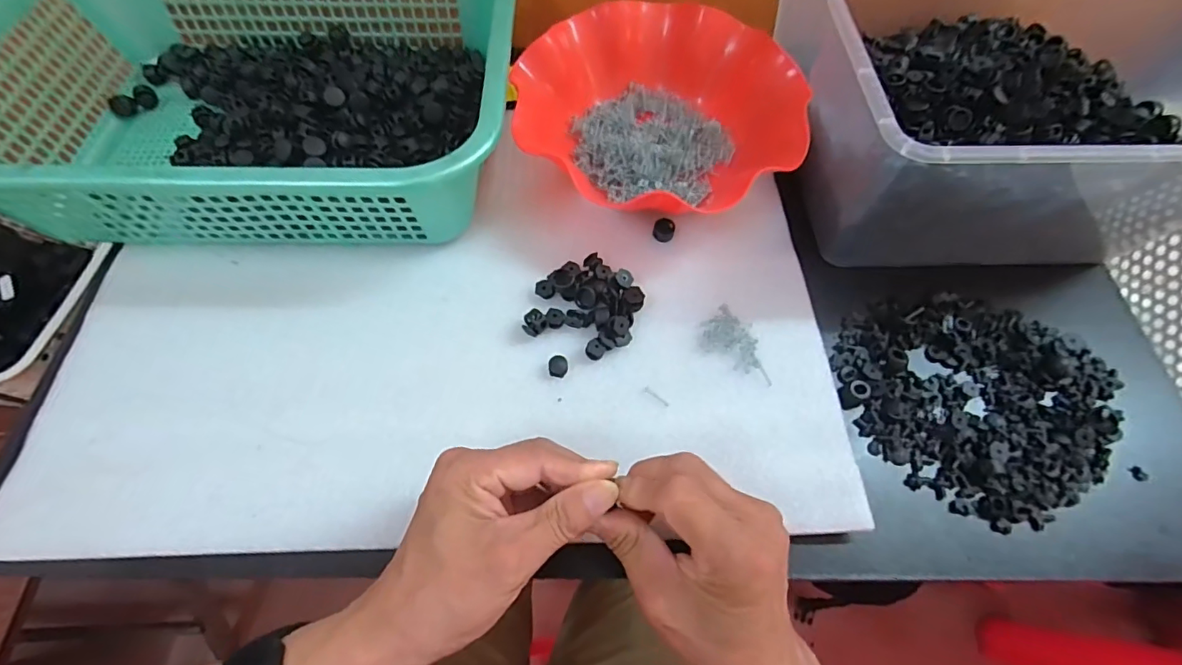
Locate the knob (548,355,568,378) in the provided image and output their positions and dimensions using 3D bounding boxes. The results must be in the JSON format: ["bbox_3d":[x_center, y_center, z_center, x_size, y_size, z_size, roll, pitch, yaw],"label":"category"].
[{"bbox_3d":[-0.023,0.023,0.362,0.013,0.007,0.013,10,62,3],"label":"knob"}]

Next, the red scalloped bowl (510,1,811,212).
[{"bbox_3d":[0.061,-0.184,0.433,0.225,0.058,0.190,40,68,17],"label":"red scalloped bowl"}]

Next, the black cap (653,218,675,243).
[{"bbox_3d":[0.058,-0.082,0.420,0.017,0.009,0.019,15,63,6],"label":"black cap"}]

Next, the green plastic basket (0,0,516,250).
[{"bbox_3d":[-0.252,-0.198,0.407,0.382,0.088,0.300,-2,62,-4],"label":"green plastic basket"}]

